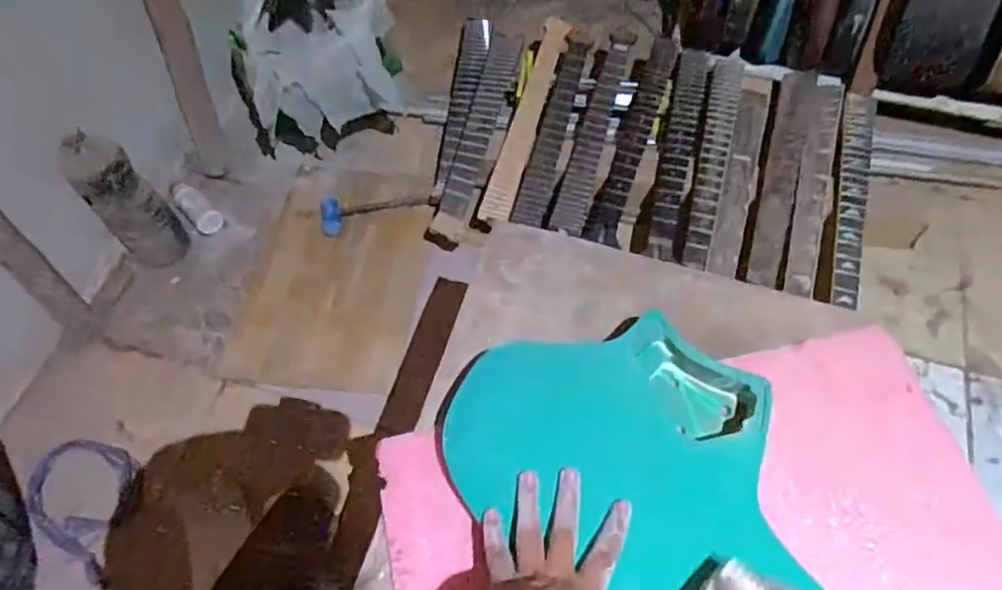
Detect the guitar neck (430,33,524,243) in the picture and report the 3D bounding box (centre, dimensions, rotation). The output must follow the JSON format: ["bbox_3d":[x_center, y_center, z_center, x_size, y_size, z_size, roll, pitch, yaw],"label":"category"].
[{"bbox_3d":[-0.042,-0.336,1.282,0.074,0.040,0.529,11,61,9],"label":"guitar neck"}]

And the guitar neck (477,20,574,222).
[{"bbox_3d":[0.054,-0.360,1.254,0.059,0.039,0.524,13,61,10],"label":"guitar neck"}]

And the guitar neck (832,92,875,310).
[{"bbox_3d":[0.639,-0.186,1.153,0.060,0.033,0.476,15,62,11],"label":"guitar neck"}]

